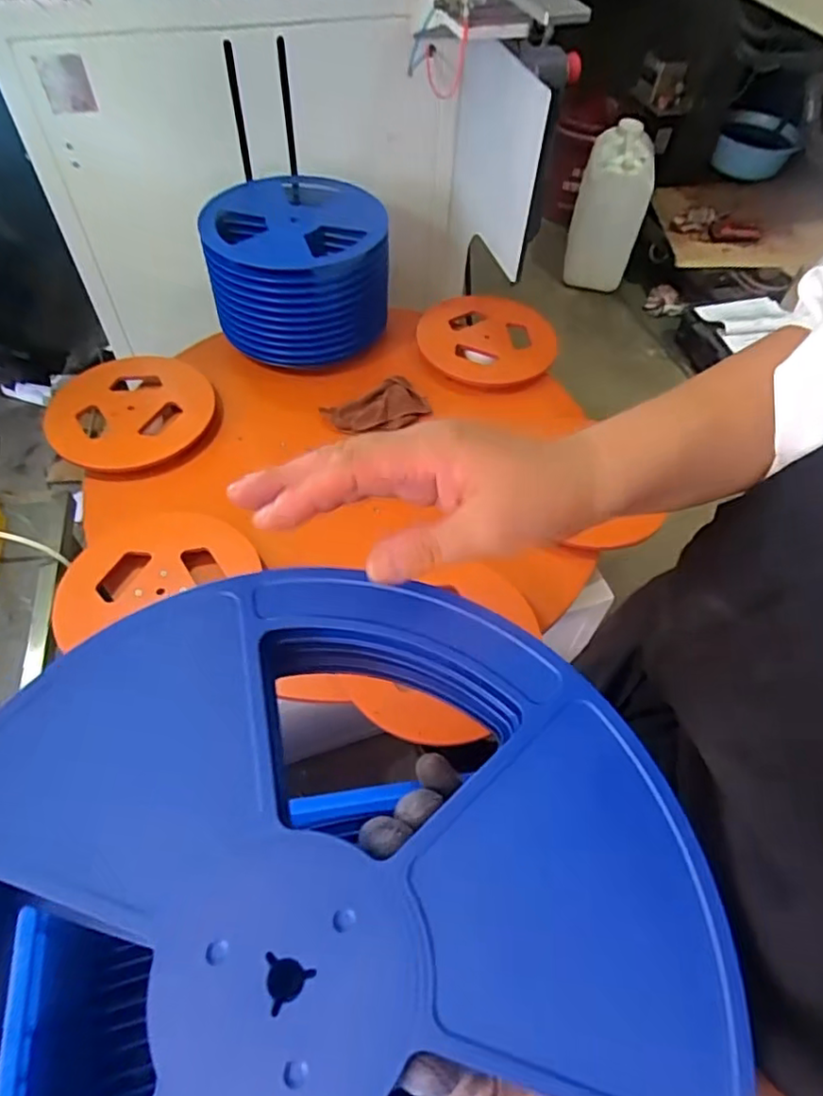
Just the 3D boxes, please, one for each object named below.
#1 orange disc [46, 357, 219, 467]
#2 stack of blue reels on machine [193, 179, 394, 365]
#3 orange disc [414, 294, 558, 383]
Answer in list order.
[{"bbox_3d":[-0.495,-0.239,1.075,0.239,0.034,0.265,23,53,1],"label":"orange disc"},{"bbox_3d":[-0.207,-0.522,1.168,0.315,0.196,0.282,-3,56,-6],"label":"stack of blue reels on machine"},{"bbox_3d":[0.146,-0.416,1.211,0.264,0.030,0.237,22,57,11],"label":"orange disc"}]

